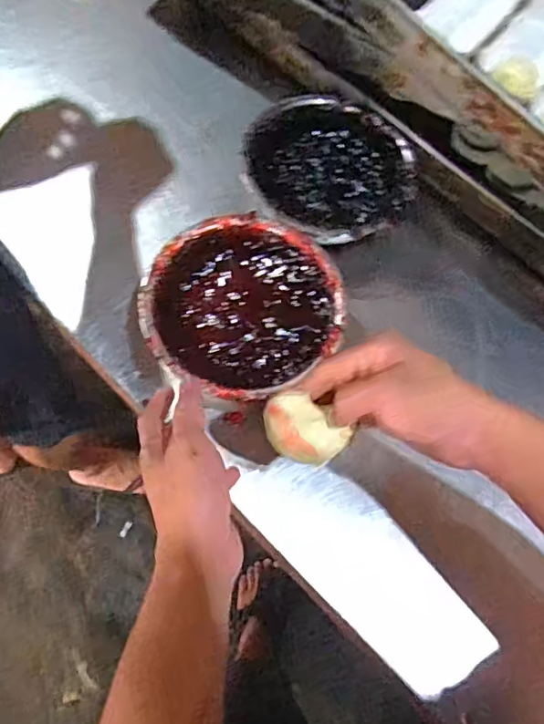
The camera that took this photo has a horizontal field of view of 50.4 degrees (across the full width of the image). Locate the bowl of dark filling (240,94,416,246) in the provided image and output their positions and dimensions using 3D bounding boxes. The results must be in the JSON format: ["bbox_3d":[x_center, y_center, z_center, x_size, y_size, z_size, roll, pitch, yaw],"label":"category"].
[{"bbox_3d":[0.058,-0.200,0.616,0.175,0.063,0.168,1,67,-2],"label":"bowl of dark filling"}]

